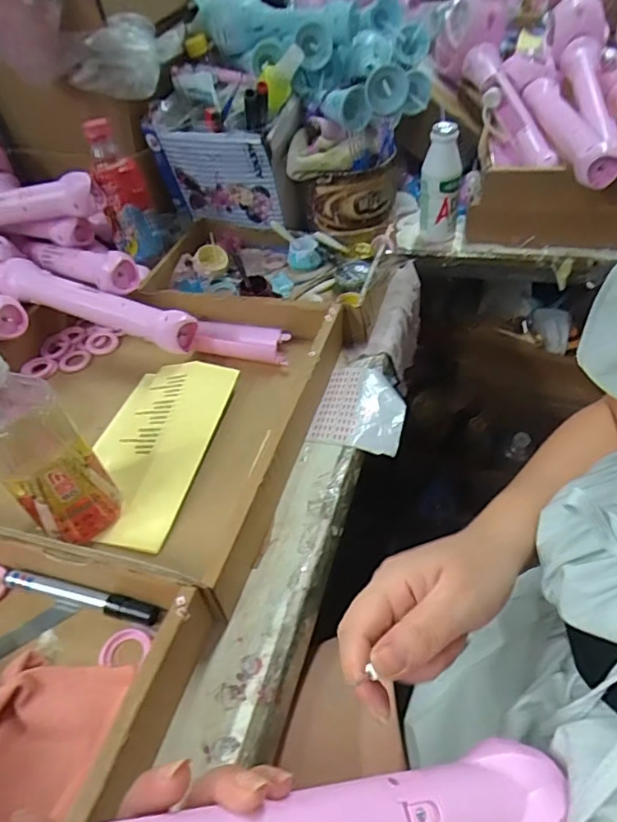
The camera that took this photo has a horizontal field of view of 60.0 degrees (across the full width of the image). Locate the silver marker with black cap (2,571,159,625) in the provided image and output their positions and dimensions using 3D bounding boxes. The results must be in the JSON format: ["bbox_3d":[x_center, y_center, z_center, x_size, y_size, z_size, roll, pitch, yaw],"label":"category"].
[{"bbox_3d":[-0.180,0.144,0.415,0.135,0.011,0.016,8,48,15],"label":"silver marker with black cap"}]

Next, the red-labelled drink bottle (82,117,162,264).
[{"bbox_3d":[-0.235,-0.275,0.682,0.060,0.165,0.056,-16,46,-8],"label":"red-labelled drink bottle"}]

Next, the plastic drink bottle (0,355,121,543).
[{"bbox_3d":[-0.210,0.024,0.414,0.065,0.174,0.069,-28,49,-20],"label":"plastic drink bottle"}]

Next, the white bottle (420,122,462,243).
[{"bbox_3d":[0.177,-0.298,0.715,0.050,0.153,0.043,6,47,12],"label":"white bottle"}]

